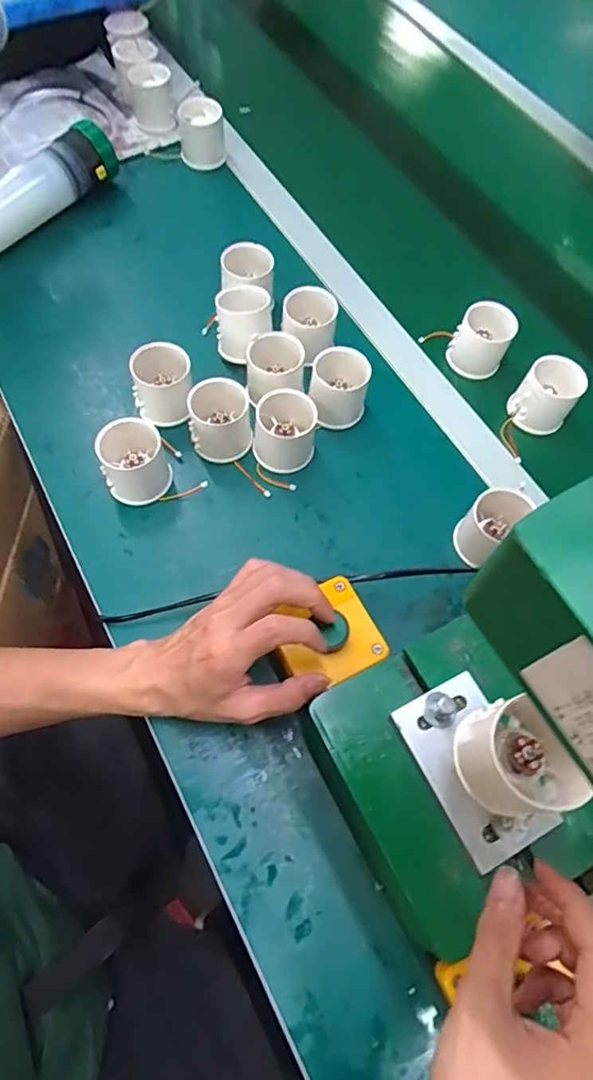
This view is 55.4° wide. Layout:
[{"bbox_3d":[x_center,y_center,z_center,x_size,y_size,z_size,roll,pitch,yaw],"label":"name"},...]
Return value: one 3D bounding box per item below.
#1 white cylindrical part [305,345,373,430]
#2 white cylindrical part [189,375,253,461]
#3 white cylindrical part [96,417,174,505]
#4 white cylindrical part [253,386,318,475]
[{"bbox_3d":[0.038,-0.141,0.527,0.056,0.050,0.055,6,64,0],"label":"white cylindrical part"},{"bbox_3d":[-0.068,-0.106,0.503,0.054,0.057,0.054,-3,64,-4],"label":"white cylindrical part"},{"bbox_3d":[-0.138,-0.066,0.477,0.054,0.063,0.049,-26,69,-16],"label":"white cylindrical part"},{"bbox_3d":[-0.010,-0.097,0.503,0.057,0.055,0.057,6,64,0],"label":"white cylindrical part"}]

